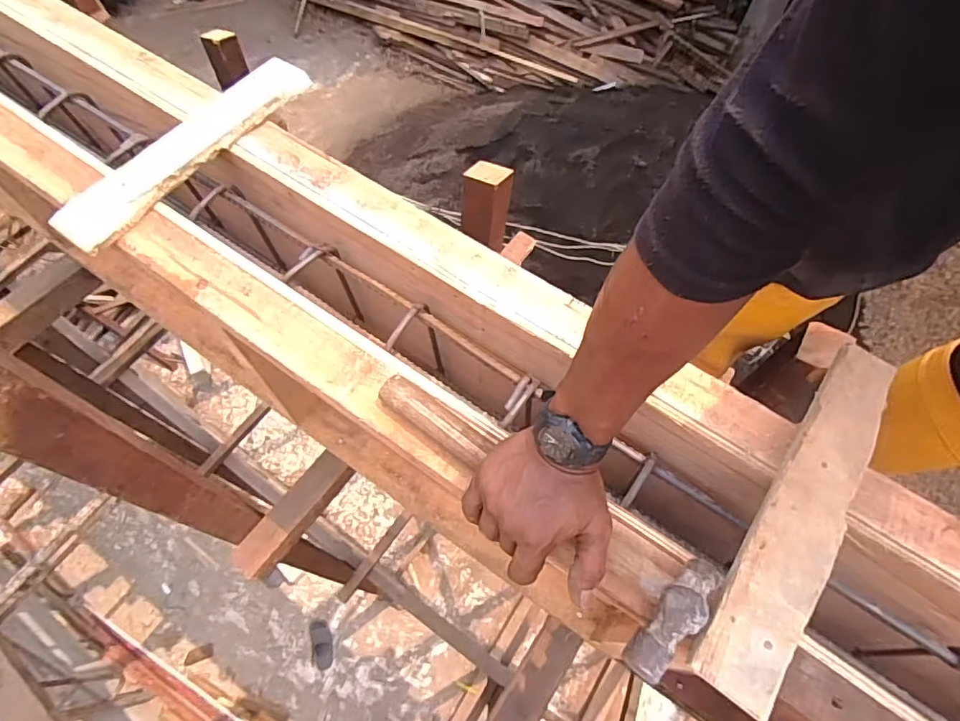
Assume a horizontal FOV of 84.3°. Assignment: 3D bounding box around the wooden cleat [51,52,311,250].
[{"bbox_3d":[-0.348,-0.259,0.636,0.074,0.019,0.340,32,67,14],"label":"wooden cleat"}]

